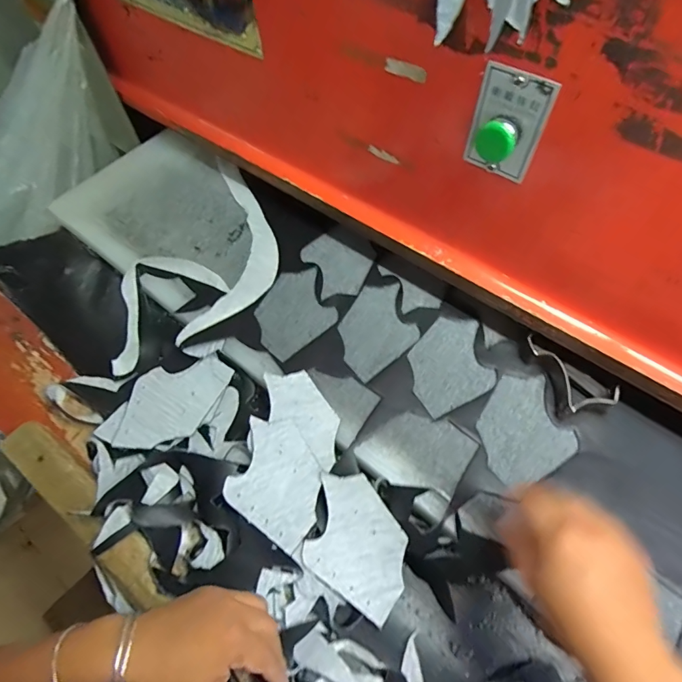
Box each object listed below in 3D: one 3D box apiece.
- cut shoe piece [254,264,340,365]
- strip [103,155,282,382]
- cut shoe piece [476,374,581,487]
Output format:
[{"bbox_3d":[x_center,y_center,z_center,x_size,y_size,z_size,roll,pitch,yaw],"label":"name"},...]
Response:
[{"bbox_3d":[-0.063,-0.042,0.568,0.120,0.005,0.104,-38,65,-18],"label":"cut shoe piece"},{"bbox_3d":[-0.227,-0.126,0.628,0.250,0.055,0.321,-22,61,-10],"label":"strip"},{"bbox_3d":[0.203,0.097,0.482,0.103,0.005,0.110,-17,61,-7],"label":"cut shoe piece"}]

